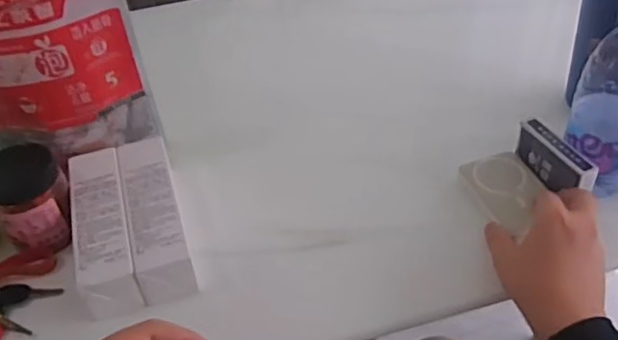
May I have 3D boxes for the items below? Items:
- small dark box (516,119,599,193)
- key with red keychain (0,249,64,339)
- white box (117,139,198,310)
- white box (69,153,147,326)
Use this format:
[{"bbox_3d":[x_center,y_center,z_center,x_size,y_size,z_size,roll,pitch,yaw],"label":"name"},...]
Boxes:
[{"bbox_3d":[0.248,-0.009,0.606,0.021,0.046,0.095,-23,45,-18],"label":"small dark box"},{"bbox_3d":[-0.282,0.116,0.570,0.078,0.033,0.087,-17,44,-12],"label":"key with red keychain"},{"bbox_3d":[-0.155,0.039,0.608,0.051,0.051,0.187,-15,43,-9],"label":"white box"},{"bbox_3d":[-0.201,0.058,0.595,0.050,0.046,0.193,-16,44,-10],"label":"white box"}]

